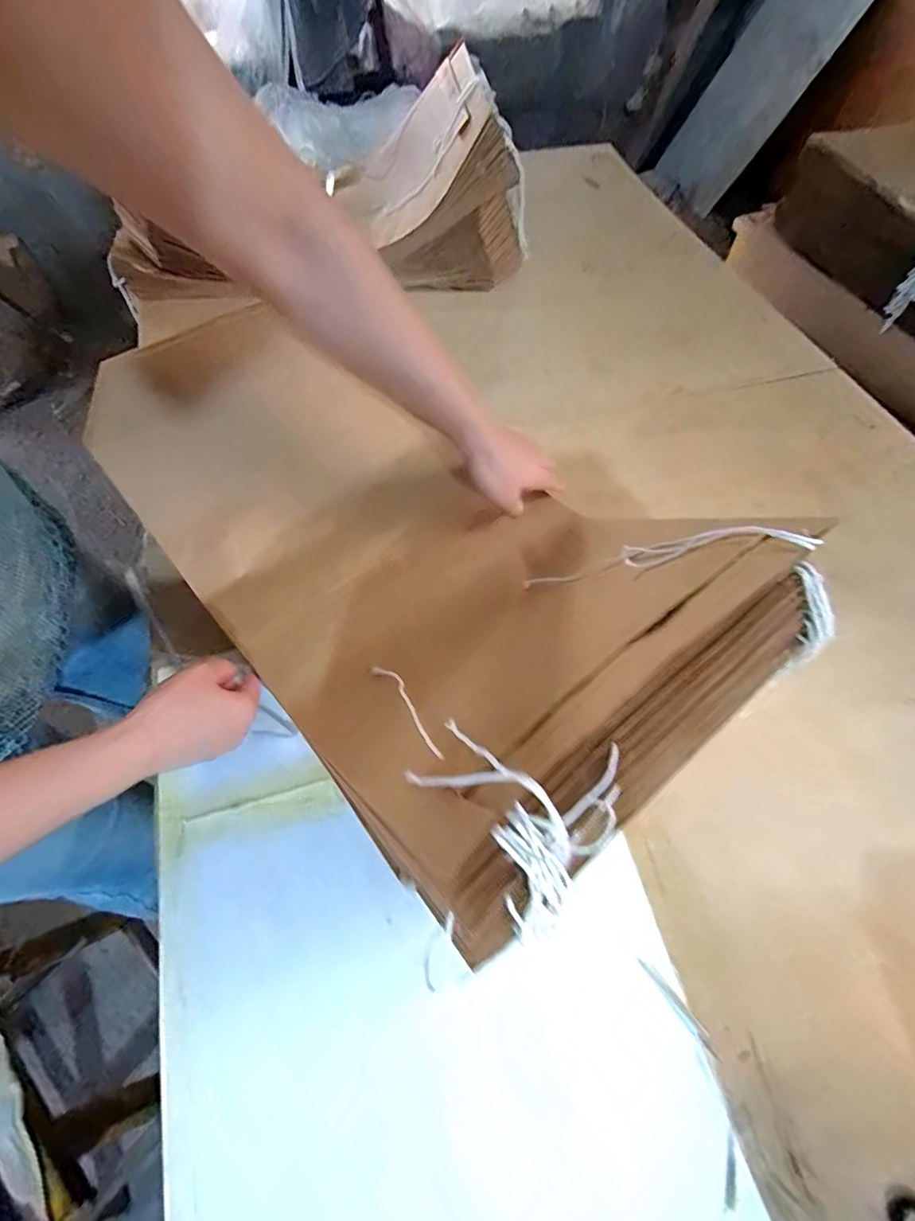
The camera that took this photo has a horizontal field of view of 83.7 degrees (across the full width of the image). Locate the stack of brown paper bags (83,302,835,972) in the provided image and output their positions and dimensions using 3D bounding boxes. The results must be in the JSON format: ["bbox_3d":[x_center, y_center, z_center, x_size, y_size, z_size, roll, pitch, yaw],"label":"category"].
[{"bbox_3d":[-0.024,-0.060,0.428,0.338,0.176,0.520,-37,65,-21],"label":"stack of brown paper bags"}]

